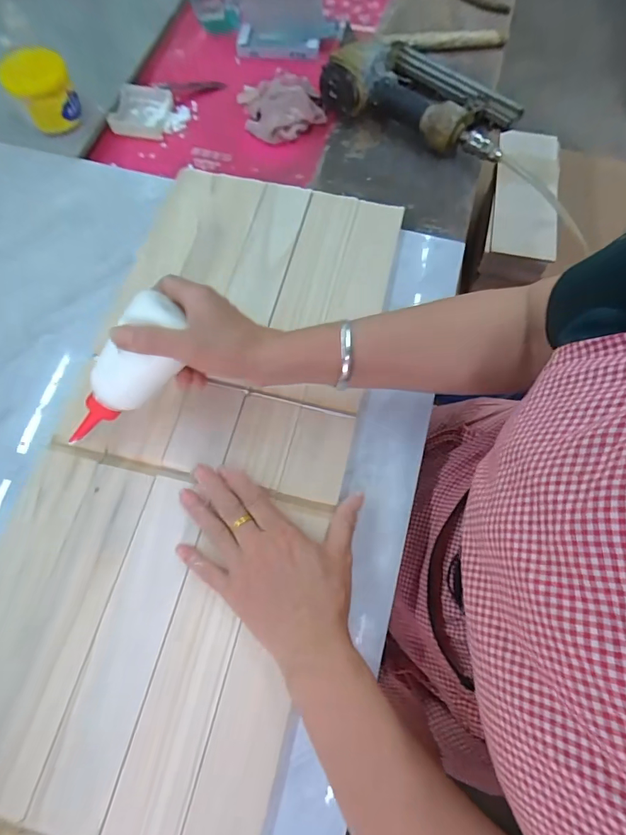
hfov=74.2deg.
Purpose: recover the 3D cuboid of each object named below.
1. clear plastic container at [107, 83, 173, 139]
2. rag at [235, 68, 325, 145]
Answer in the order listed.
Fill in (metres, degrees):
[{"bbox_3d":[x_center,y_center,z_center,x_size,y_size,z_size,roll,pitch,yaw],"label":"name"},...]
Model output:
[{"bbox_3d":[-0.246,-0.436,0.588,0.079,0.022,0.072,9,70,3],"label":"clear plastic container"},{"bbox_3d":[-0.050,-0.444,0.579,0.097,0.034,0.124,-27,73,-10],"label":"rag"}]

